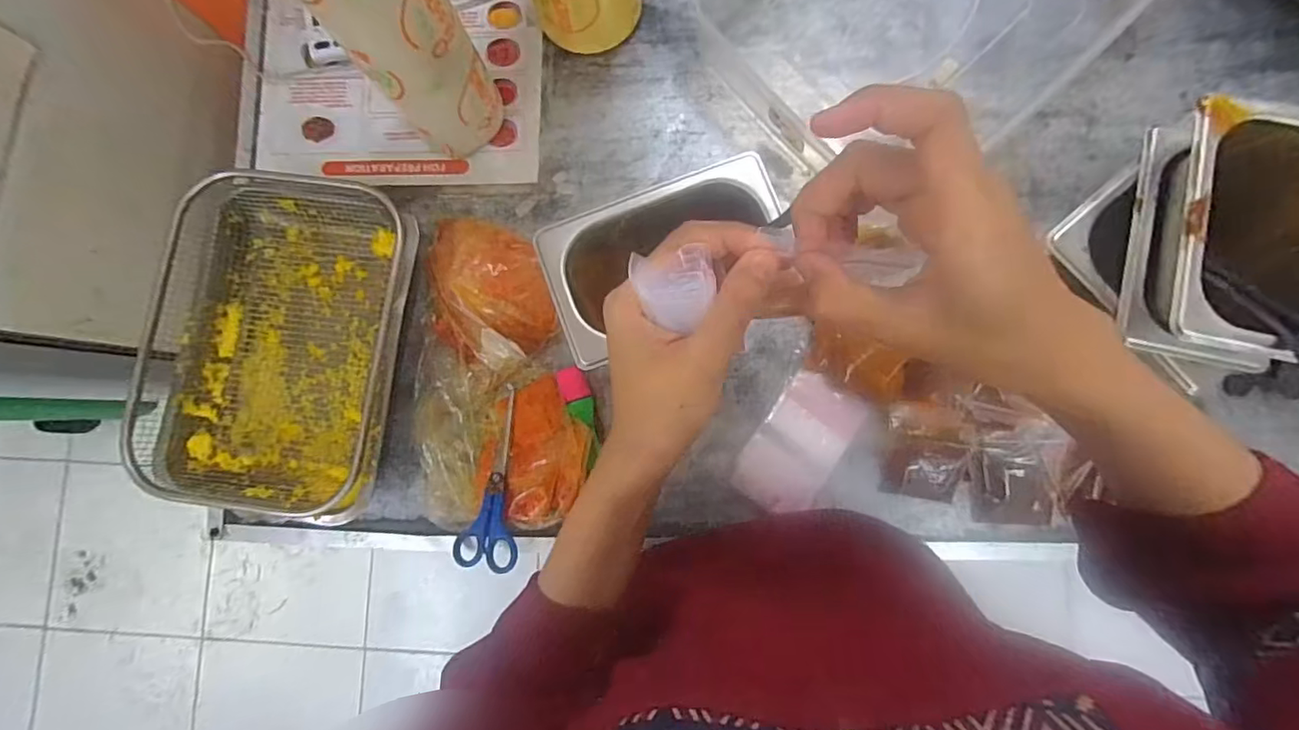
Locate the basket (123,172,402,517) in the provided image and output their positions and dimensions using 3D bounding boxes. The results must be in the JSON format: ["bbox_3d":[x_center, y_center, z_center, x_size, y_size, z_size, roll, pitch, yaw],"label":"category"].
[{"bbox_3d":[-0.333,-0.023,0.519,0.212,0.066,0.287,5,85,4],"label":"basket"}]

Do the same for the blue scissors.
[{"bbox_3d":[-0.150,0.103,0.519,0.058,0.016,0.164,0,85,3],"label":"blue scissors"}]

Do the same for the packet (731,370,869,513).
[{"bbox_3d":[0.137,0.073,0.516,0.073,0.010,0.128,33,87,6],"label":"packet"}]

